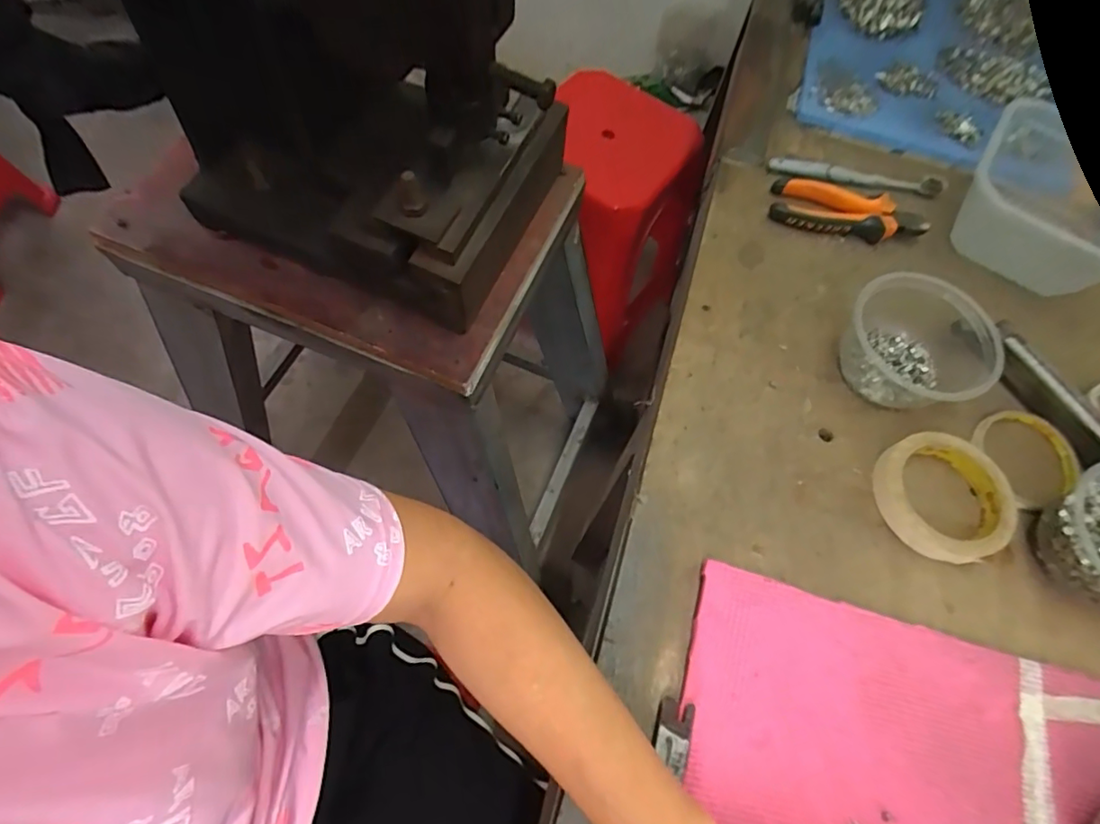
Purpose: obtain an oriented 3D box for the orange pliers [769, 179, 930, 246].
[{"bbox_3d":[0.297,-0.198,0.553,0.150,0.029,0.048,11,64,4],"label":"orange pliers"}]

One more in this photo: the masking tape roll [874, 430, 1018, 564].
[{"bbox_3d":[0.307,0.065,0.432,0.096,0.020,0.097,1,64,-1],"label":"masking tape roll"}]

